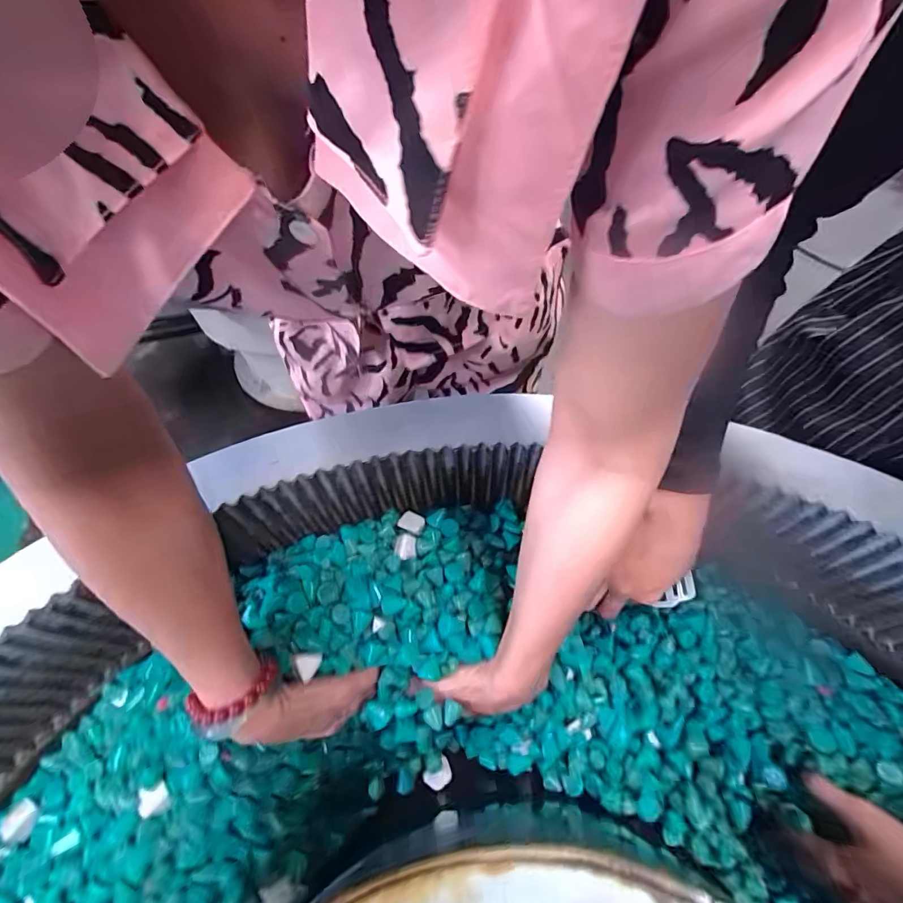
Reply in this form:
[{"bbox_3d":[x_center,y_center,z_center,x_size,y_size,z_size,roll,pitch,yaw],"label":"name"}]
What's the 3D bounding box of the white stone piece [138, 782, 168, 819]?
[{"bbox_3d":[-0.242,0.283,0.352,0.021,0.007,0.019,-22,59,-9],"label":"white stone piece"}]

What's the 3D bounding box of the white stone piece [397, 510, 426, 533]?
[{"bbox_3d":[-0.041,0.072,0.443,0.024,0.013,0.021,18,61,15],"label":"white stone piece"}]

